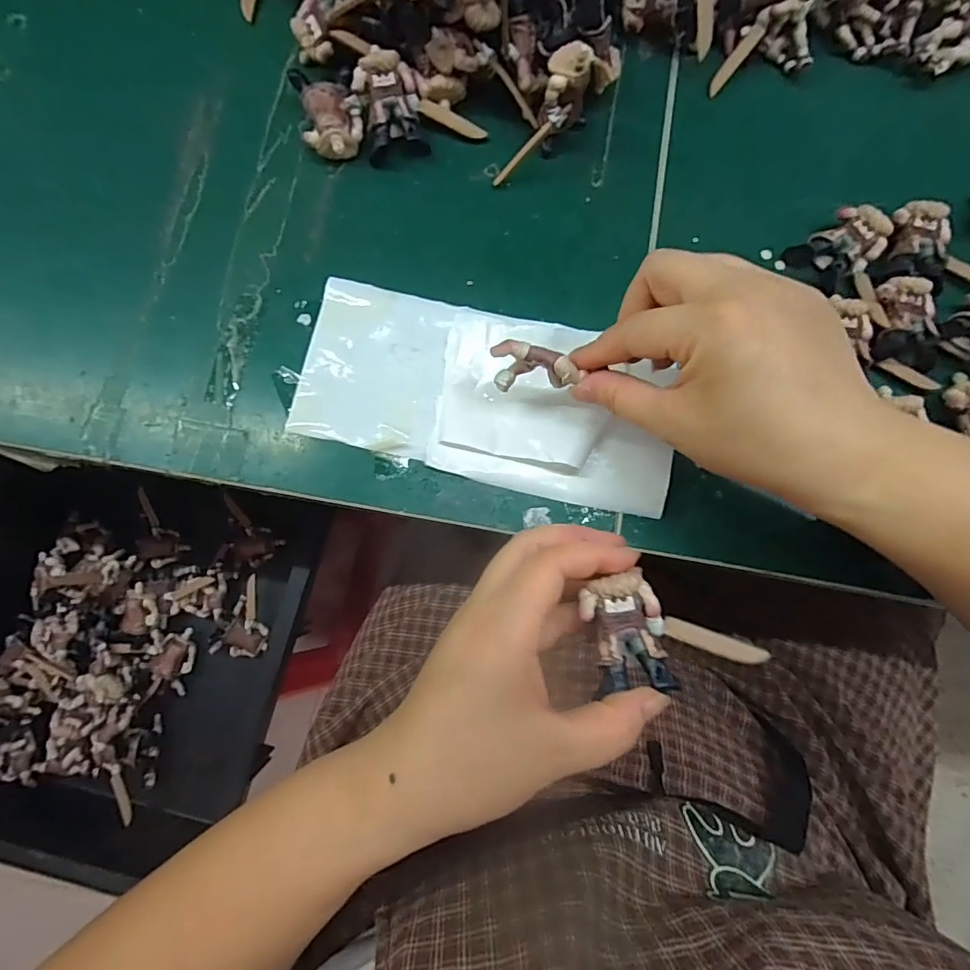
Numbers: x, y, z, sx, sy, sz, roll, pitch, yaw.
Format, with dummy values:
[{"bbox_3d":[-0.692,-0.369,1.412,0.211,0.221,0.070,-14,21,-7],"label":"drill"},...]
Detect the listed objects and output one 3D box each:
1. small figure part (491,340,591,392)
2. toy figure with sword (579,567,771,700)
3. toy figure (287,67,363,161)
[{"bbox_3d":[0.025,-0.060,0.261,0.042,0.020,0.018,4,80,-1],"label":"small figure part"},{"bbox_3d":[0.083,0.062,0.226,0.074,0.018,0.048,-5,81,-2],"label":"toy figure with sword"},{"bbox_3d":[-0.095,-0.229,0.318,0.037,0.021,0.059,-15,81,-4],"label":"toy figure"}]

